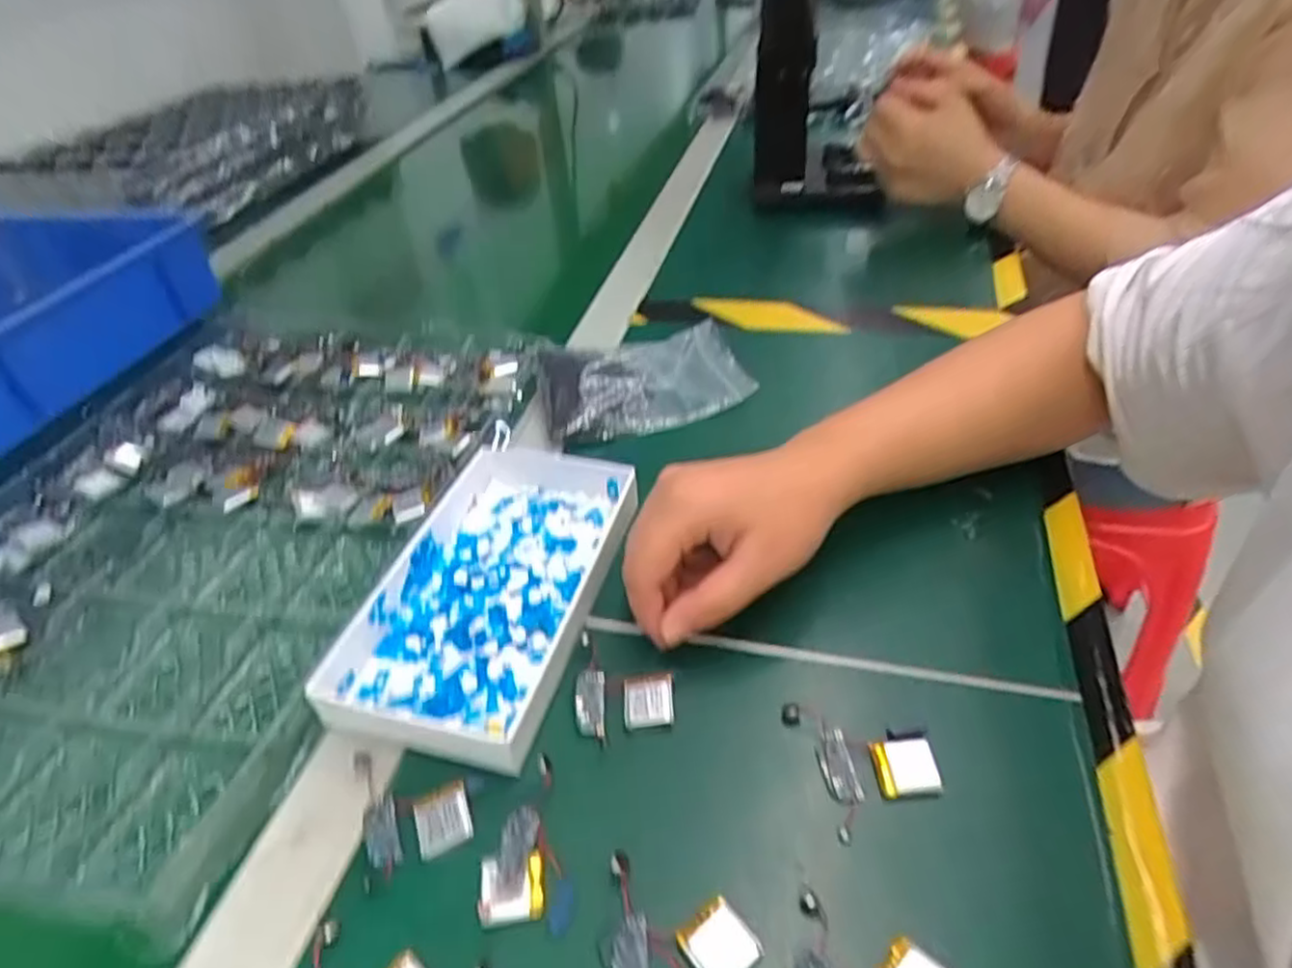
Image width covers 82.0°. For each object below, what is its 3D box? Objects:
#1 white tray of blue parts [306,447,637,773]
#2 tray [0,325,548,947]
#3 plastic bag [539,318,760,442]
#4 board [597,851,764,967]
[{"bbox_3d":[-0.076,0.050,0.378,0.106,0.026,0.175,12,44,18],"label":"white tray of blue parts"},{"bbox_3d":[-0.272,0.015,0.455,0.306,0.022,0.426,6,43,13],"label":"tray"},{"bbox_3d":[-0.004,-0.075,0.512,0.136,0.025,0.089,-14,42,-10],"label":"plastic bag"},{"bbox_3d":[0.010,0.159,0.260,0.051,0.006,0.059,-13,42,-8],"label":"board"}]

